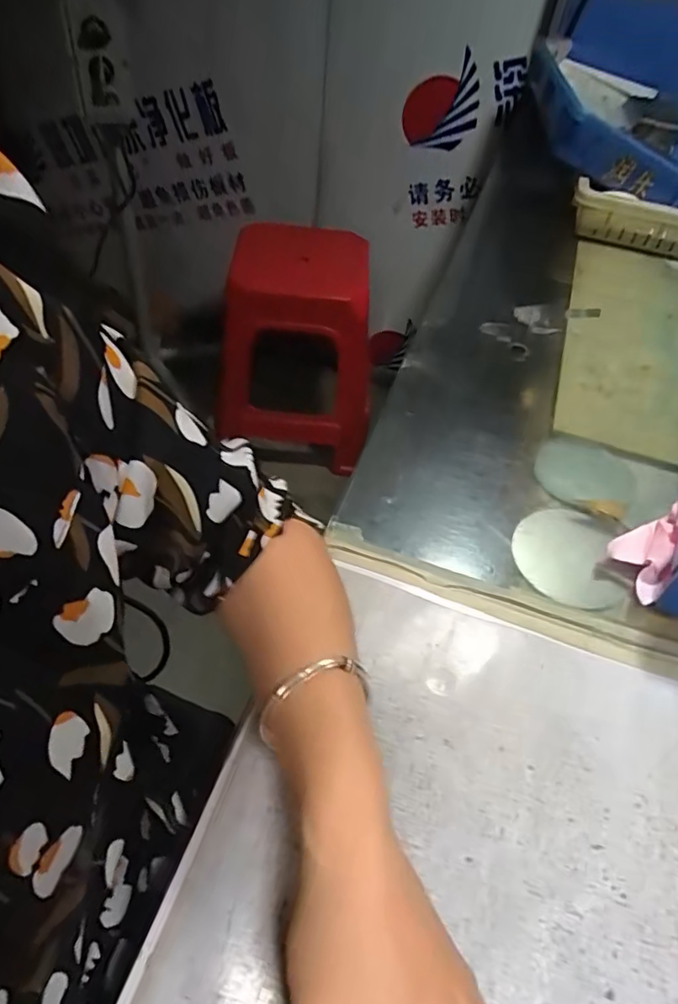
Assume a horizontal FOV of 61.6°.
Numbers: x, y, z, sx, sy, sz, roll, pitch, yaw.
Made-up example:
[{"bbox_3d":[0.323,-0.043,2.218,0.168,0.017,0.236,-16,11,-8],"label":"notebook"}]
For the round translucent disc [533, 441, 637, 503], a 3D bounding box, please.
[{"bbox_3d":[0.226,-0.027,0.521,0.085,0.009,0.080,3,51,-4],"label":"round translucent disc"}]

